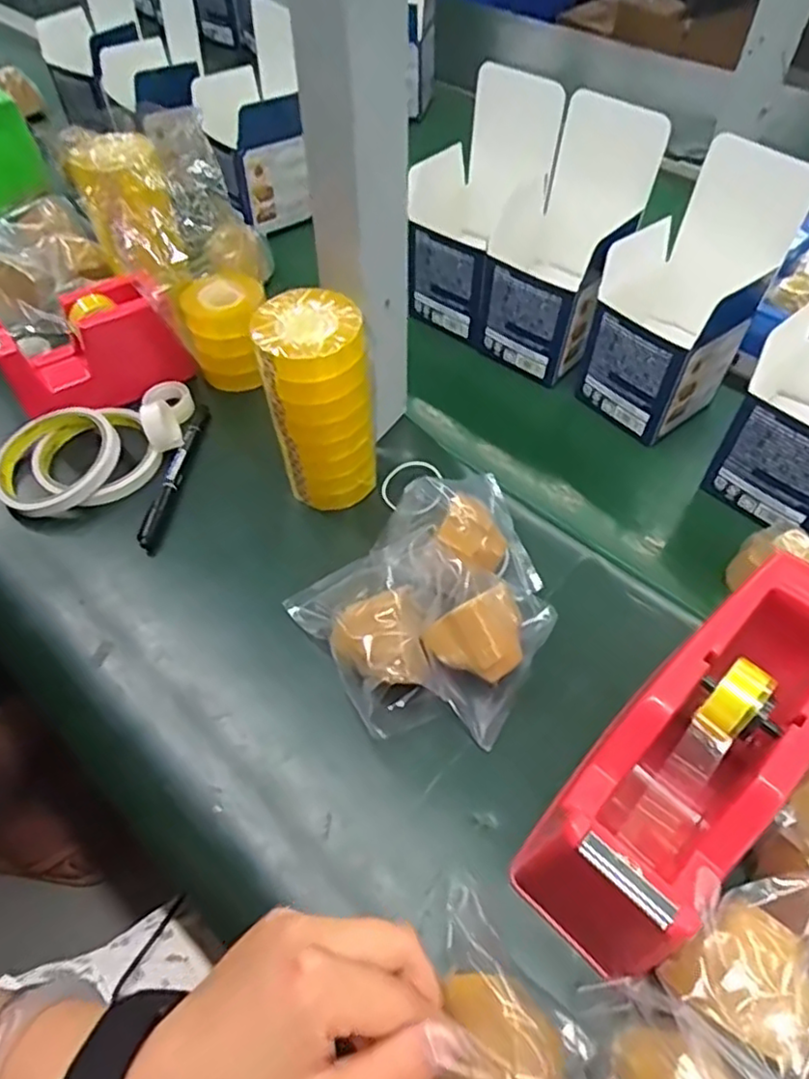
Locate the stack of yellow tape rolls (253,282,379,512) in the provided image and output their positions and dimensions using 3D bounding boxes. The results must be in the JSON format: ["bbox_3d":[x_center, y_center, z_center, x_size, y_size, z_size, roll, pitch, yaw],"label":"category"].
[{"bbox_3d":[-0.054,-0.087,0.429,0.064,0.138,0.055,-6,55,-3],"label":"stack of yellow tape rolls"}]

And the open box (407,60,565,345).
[{"bbox_3d":[0.061,-0.272,0.544,0.091,0.174,0.095,38,63,24],"label":"open box"}]

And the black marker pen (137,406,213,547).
[{"bbox_3d":[-0.171,-0.050,0.486,0.012,0.016,0.136,7,55,6],"label":"black marker pen"}]

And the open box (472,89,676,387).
[{"bbox_3d":[0.128,-0.231,0.512,0.088,0.176,0.098,32,61,21],"label":"open box"}]

